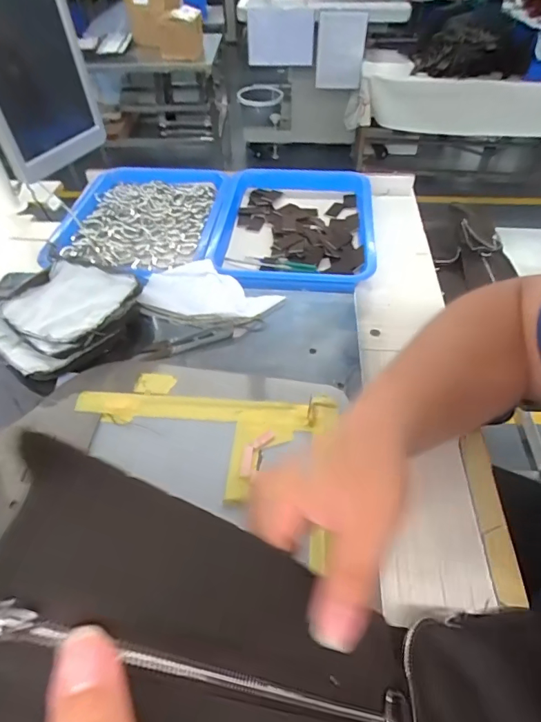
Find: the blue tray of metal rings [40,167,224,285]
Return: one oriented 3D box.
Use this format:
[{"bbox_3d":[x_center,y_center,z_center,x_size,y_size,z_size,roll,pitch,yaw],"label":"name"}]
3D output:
[{"bbox_3d":[-0.198,-0.210,0.666,0.216,0.035,0.276,6,49,6],"label":"blue tray of metal rings"}]

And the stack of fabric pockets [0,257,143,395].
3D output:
[{"bbox_3d":[-0.232,-0.049,0.498,0.151,0.039,0.151,25,54,21],"label":"stack of fabric pockets"}]

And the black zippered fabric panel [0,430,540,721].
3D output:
[{"bbox_3d":[0.046,0.166,0.224,0.389,0.079,0.122,33,43,-26],"label":"black zippered fabric panel"}]

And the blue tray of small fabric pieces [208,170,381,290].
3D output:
[{"bbox_3d":[0.034,-0.200,0.658,0.237,0.036,0.294,3,49,4],"label":"blue tray of small fabric pieces"}]

